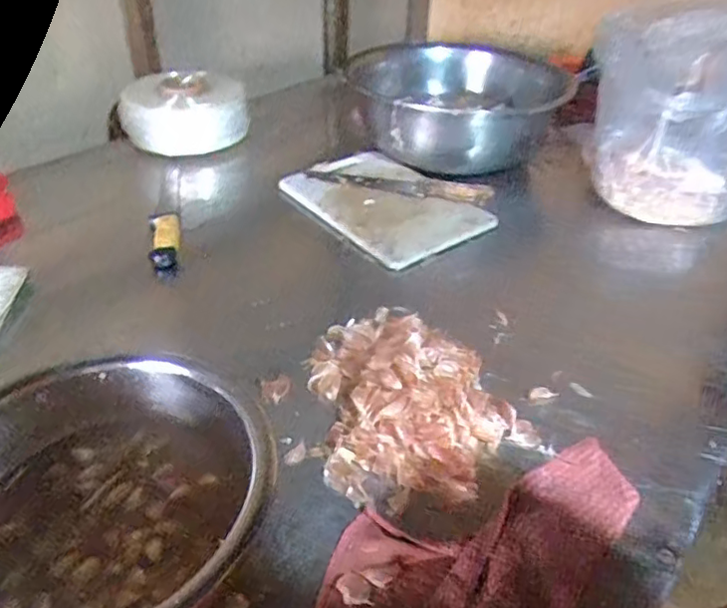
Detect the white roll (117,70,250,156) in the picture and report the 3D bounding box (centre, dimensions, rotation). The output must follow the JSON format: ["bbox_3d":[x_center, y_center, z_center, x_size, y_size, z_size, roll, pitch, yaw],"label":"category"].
[{"bbox_3d":[-0.352,-0.377,1.174,0.242,0.121,0.182,-3,38,-7],"label":"white roll"}]

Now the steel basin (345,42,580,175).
[{"bbox_3d":[0.176,-0.395,1.202,0.461,0.168,0.446,1,37,-1],"label":"steel basin"}]

